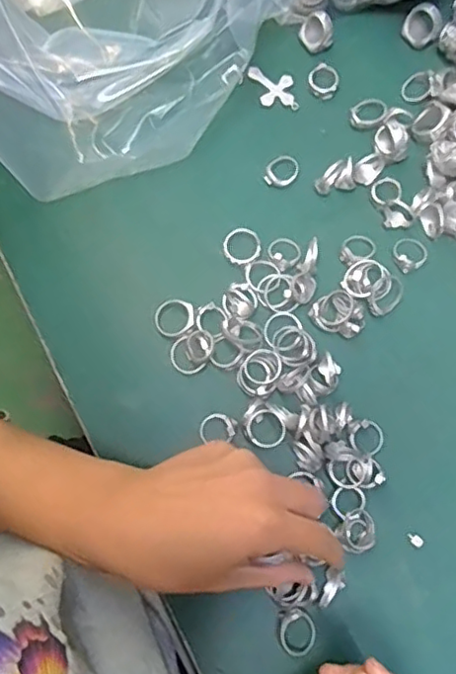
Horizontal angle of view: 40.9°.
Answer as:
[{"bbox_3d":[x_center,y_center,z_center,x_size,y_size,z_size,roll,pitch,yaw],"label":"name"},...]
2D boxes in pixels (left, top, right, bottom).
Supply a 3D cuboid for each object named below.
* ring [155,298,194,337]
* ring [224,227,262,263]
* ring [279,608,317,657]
[{"bbox_3d":[-0.035,-0.013,0.392,0.027,0.004,0.025,-6,73,21],"label":"ring"},{"bbox_3d":[0.010,-0.060,0.405,0.025,0.004,0.024,0,77,1],"label":"ring"},{"bbox_3d":[0.040,0.168,0.349,0.023,0.005,0.027,-43,107,-15],"label":"ring"}]

